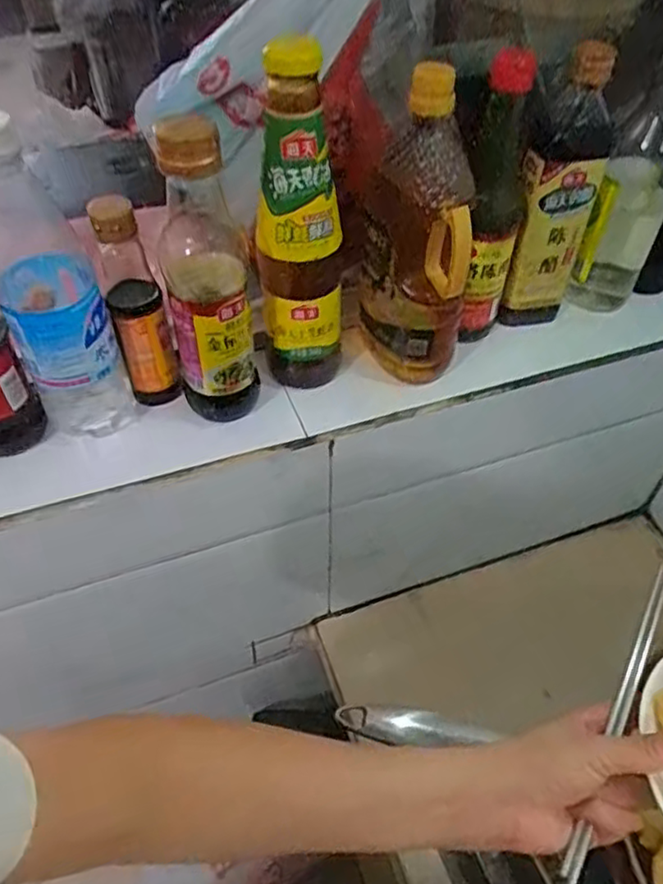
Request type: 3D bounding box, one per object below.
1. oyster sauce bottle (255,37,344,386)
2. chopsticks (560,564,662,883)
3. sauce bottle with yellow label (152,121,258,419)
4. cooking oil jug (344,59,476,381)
[{"bbox_3d":[-0.024,-0.155,0.505,0.061,0.261,0.073,-1,49,-2],"label":"oyster sauce bottle"},{"bbox_3d":[0.186,0.175,0.419,0.011,0.013,0.218,23,62,19],"label":"chopsticks"},{"bbox_3d":[-0.092,-0.116,0.482,0.059,0.245,0.060,-9,49,-8],"label":"sauce bottle with yellow label"},{"bbox_3d":[0.061,-0.153,0.516,0.066,0.245,0.083,-17,51,-15],"label":"cooking oil jug"}]

